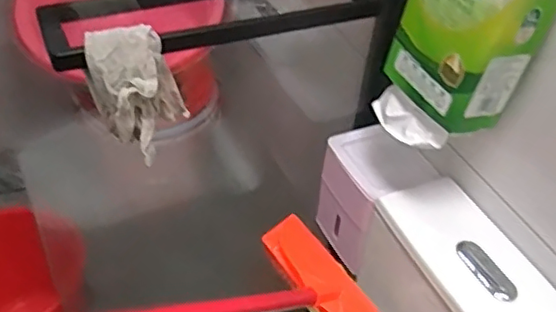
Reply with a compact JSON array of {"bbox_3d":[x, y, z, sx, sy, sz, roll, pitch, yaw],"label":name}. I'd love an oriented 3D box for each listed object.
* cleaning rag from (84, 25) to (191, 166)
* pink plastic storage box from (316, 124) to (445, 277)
[{"bbox_3d":[-0.176,-0.074,0.755,0.118,0.158,0.128,-4,44,-11],"label":"cleaning rag"},{"bbox_3d":[0.167,0.074,1.088,0.140,0.202,0.168,-14,47,-20],"label":"pink plastic storage box"}]

